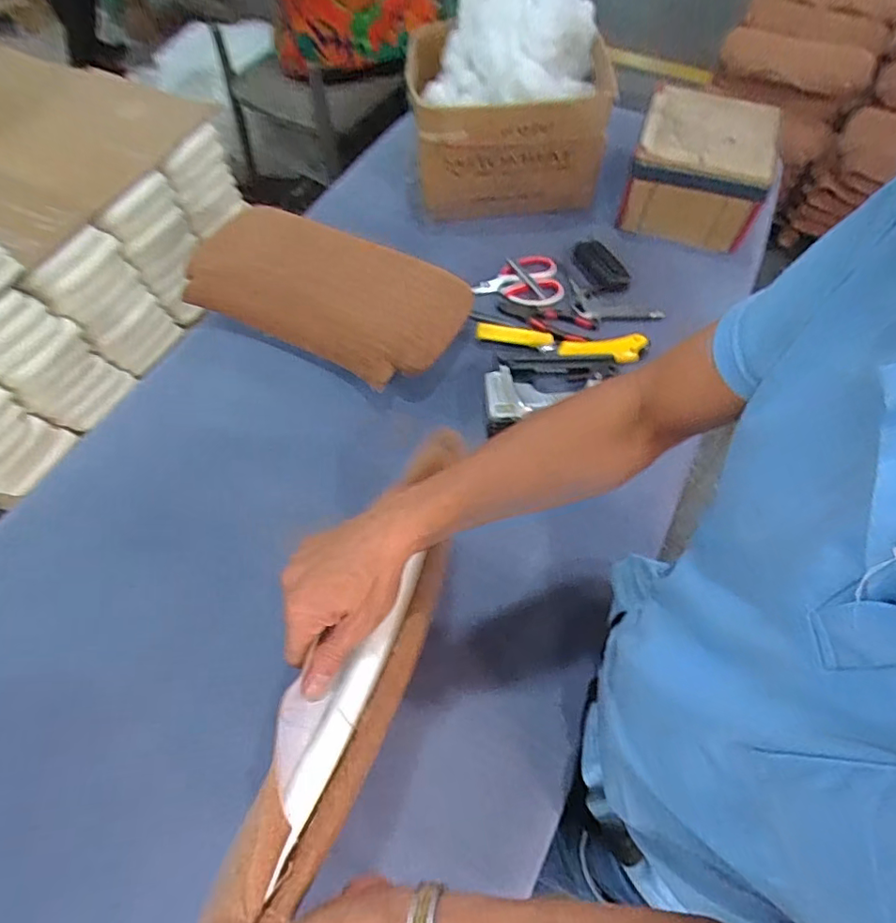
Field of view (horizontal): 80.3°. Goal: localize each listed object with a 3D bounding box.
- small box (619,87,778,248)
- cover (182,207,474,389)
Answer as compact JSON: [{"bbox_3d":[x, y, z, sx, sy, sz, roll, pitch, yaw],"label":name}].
[{"bbox_3d":[0.401,-0.472,0.861,0.199,0.134,0.194,16,63,9],"label":"small box"},{"bbox_3d":[-0.180,-0.258,0.783,0.421,0.050,0.221,24,64,13],"label":"cover"}]

